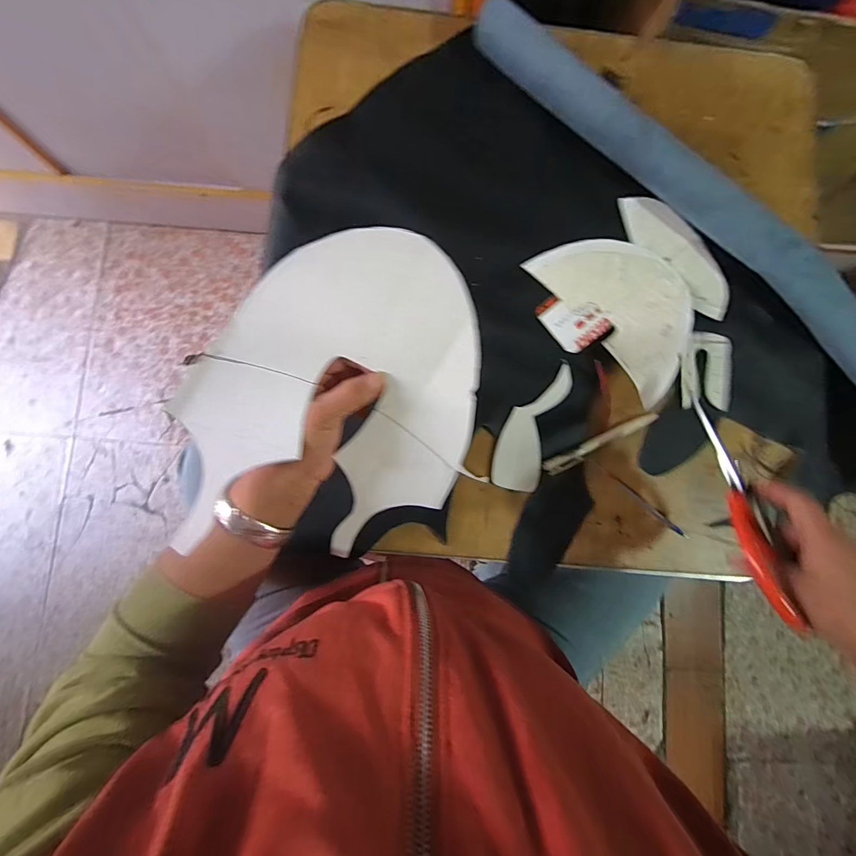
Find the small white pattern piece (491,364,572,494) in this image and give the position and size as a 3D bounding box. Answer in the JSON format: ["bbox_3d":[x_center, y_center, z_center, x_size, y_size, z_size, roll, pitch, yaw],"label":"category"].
[{"bbox_3d":[0.105,-0.004,0.416,0.051,0.004,0.136,21,82,1],"label":"small white pattern piece"}]

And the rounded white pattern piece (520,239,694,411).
[{"bbox_3d":[0.212,-0.133,0.418,0.130,0.035,0.189,-35,87,-6],"label":"rounded white pattern piece"}]

